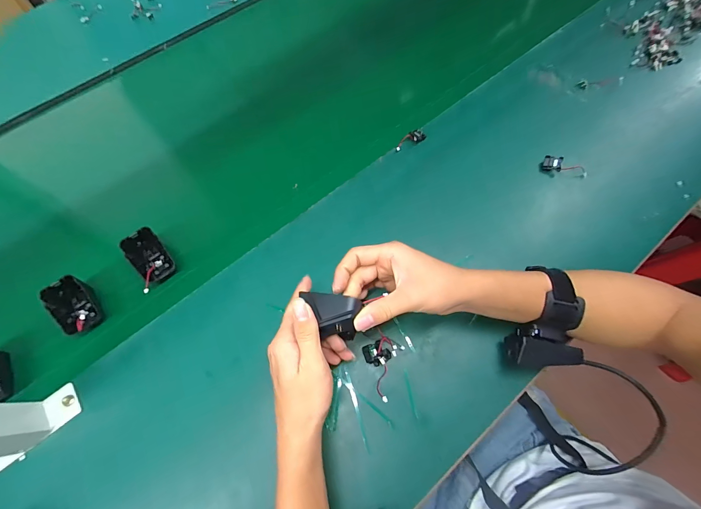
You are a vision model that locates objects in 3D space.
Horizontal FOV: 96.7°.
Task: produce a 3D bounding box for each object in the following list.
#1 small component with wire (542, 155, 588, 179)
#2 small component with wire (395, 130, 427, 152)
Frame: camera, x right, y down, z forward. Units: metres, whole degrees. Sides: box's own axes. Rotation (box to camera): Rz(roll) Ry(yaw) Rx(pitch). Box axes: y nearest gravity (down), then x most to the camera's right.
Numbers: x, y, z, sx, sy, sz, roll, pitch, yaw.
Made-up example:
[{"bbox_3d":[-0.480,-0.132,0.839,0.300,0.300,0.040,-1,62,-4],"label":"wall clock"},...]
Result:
[{"bbox_3d":[0.323,-0.130,0.469,0.064,0.020,0.023,28,72,13],"label":"small component with wire"},{"bbox_3d":[0.094,-0.185,0.501,0.054,0.013,0.020,-22,69,-6],"label":"small component with wire"}]

